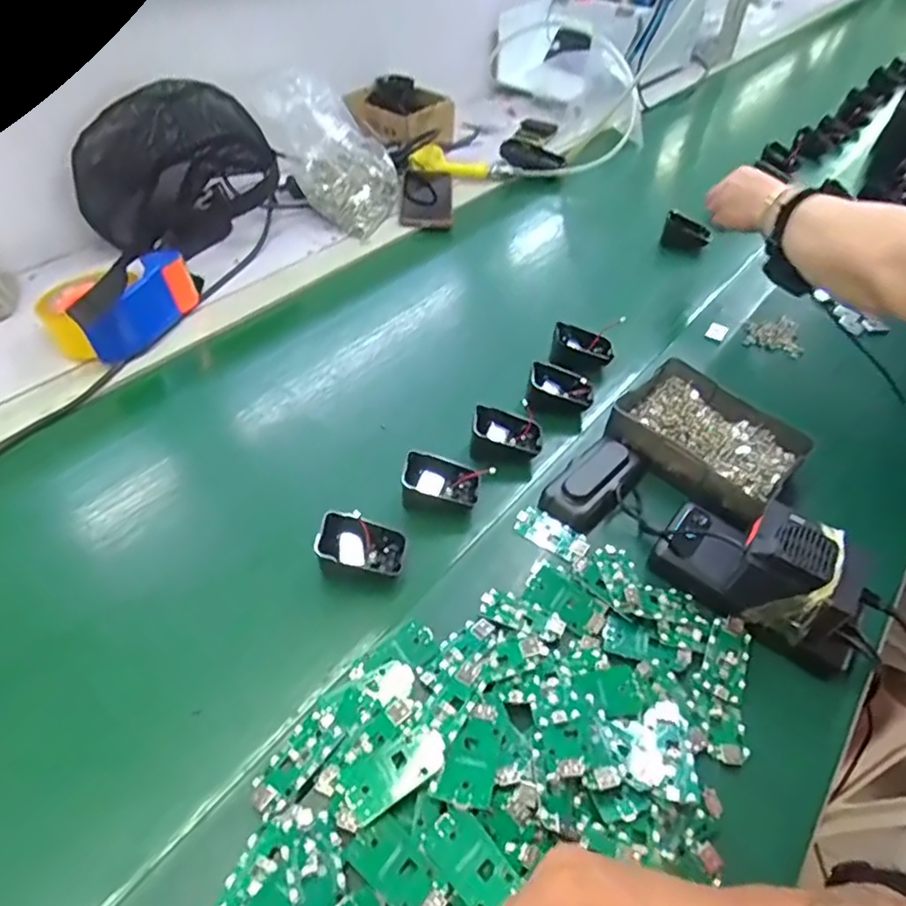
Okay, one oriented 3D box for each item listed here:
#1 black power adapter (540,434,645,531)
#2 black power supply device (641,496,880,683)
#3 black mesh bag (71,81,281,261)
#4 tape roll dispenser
[{"bbox_3d":[0.128,0.022,0.562,0.057,0.025,0.112,30,52,23],"label":"black power adapter"},{"bbox_3d":[0.242,0.084,0.477,0.152,0.071,0.076,31,53,24],"label":"black power supply device"},{"bbox_3d":[-0.361,-0.366,0.809,0.144,0.169,0.214,30,53,24],"label":"black mesh bag"},{"bbox_3d":[-0.360,-0.169,0.689,0.081,0.073,0.162,22,50,18],"label":"tape roll dispenser"}]

